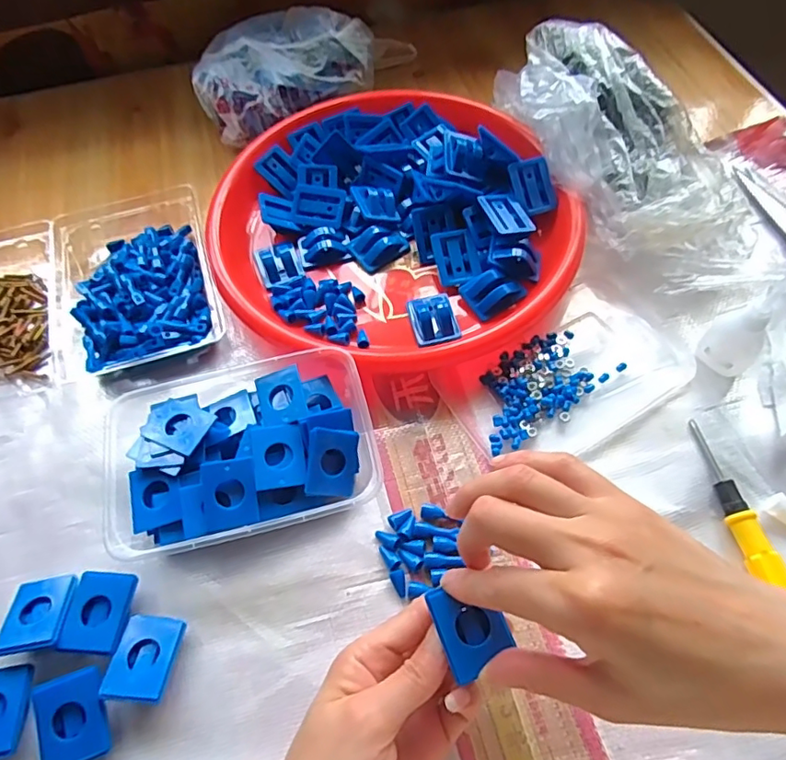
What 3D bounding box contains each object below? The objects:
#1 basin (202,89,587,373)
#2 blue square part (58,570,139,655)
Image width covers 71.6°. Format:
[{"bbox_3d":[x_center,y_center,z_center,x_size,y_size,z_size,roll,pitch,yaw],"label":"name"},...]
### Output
[{"bbox_3d":[-0.006,-0.138,0.454,0.279,0.048,0.274,-1,60,2],"label":"basin"},{"bbox_3d":[-0.172,0.138,0.323,0.034,0.014,0.044,1,60,3],"label":"blue square part"}]

